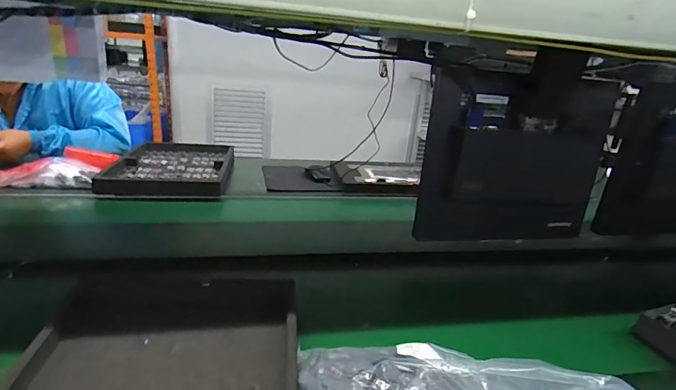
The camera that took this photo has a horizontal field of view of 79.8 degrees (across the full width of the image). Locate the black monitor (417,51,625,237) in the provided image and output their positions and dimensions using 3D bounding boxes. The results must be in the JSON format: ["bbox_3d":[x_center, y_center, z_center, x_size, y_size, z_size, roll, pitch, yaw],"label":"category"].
[{"bbox_3d":[0.341,-0.059,0.746,0.366,0.324,0.064,2,20,-8],"label":"black monitor"}]

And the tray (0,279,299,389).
[{"bbox_3d":[-0.200,0.176,0.499,0.298,0.041,0.239,3,20,-6],"label":"tray"}]

